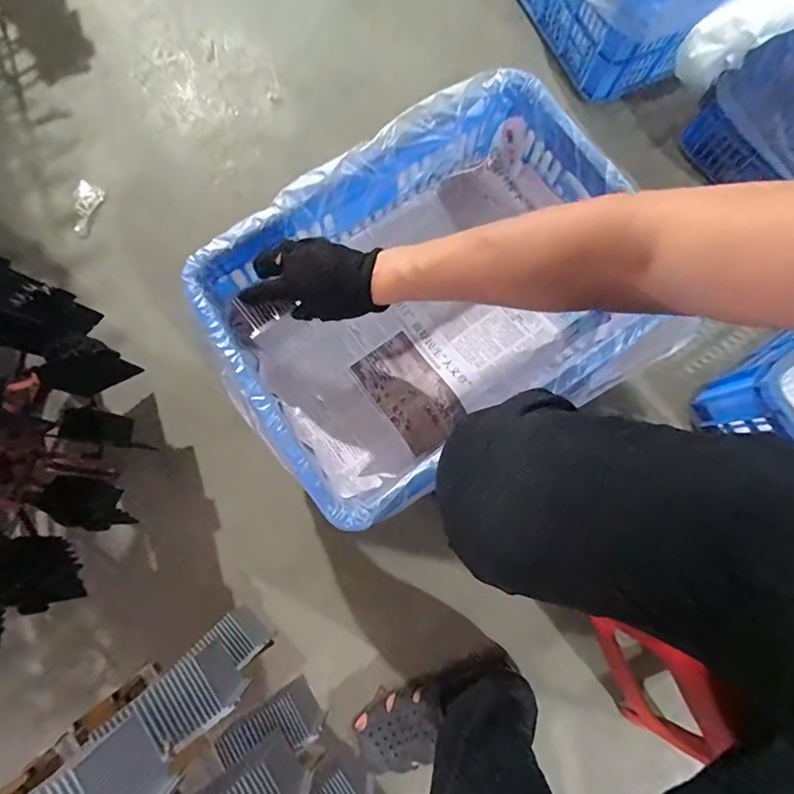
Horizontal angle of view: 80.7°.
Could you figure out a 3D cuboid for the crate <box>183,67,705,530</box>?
[{"bbox_3d":[0.046,-0.118,0.583,0.476,0.186,0.370,-29,82,-7],"label":"crate"}]

